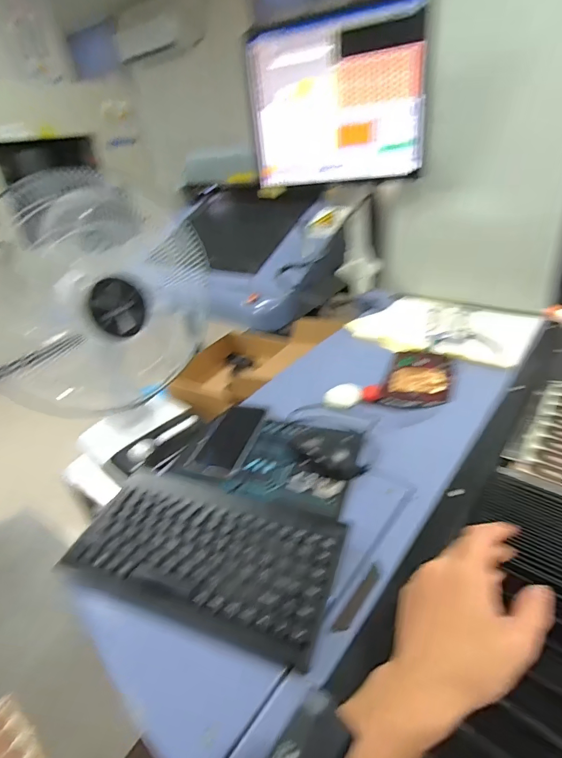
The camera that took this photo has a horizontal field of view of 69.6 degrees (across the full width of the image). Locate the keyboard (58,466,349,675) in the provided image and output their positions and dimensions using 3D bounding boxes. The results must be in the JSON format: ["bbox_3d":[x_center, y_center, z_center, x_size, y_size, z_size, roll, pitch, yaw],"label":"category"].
[{"bbox_3d":[-0.082,0.182,0.448,0.283,0.029,0.153,10,36,22],"label":"keyboard"}]

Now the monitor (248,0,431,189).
[{"bbox_3d":[0.106,-0.575,0.852,0.381,0.292,0.042,7,35,23],"label":"monitor"}]

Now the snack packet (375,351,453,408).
[{"bbox_3d":[0.252,-0.002,0.733,0.108,0.032,0.157,12,36,24],"label":"snack packet"}]

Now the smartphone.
[{"bbox_3d":[-0.077,0.087,0.615,0.074,0.008,0.157,6,34,17],"label":"smartphone"}]

